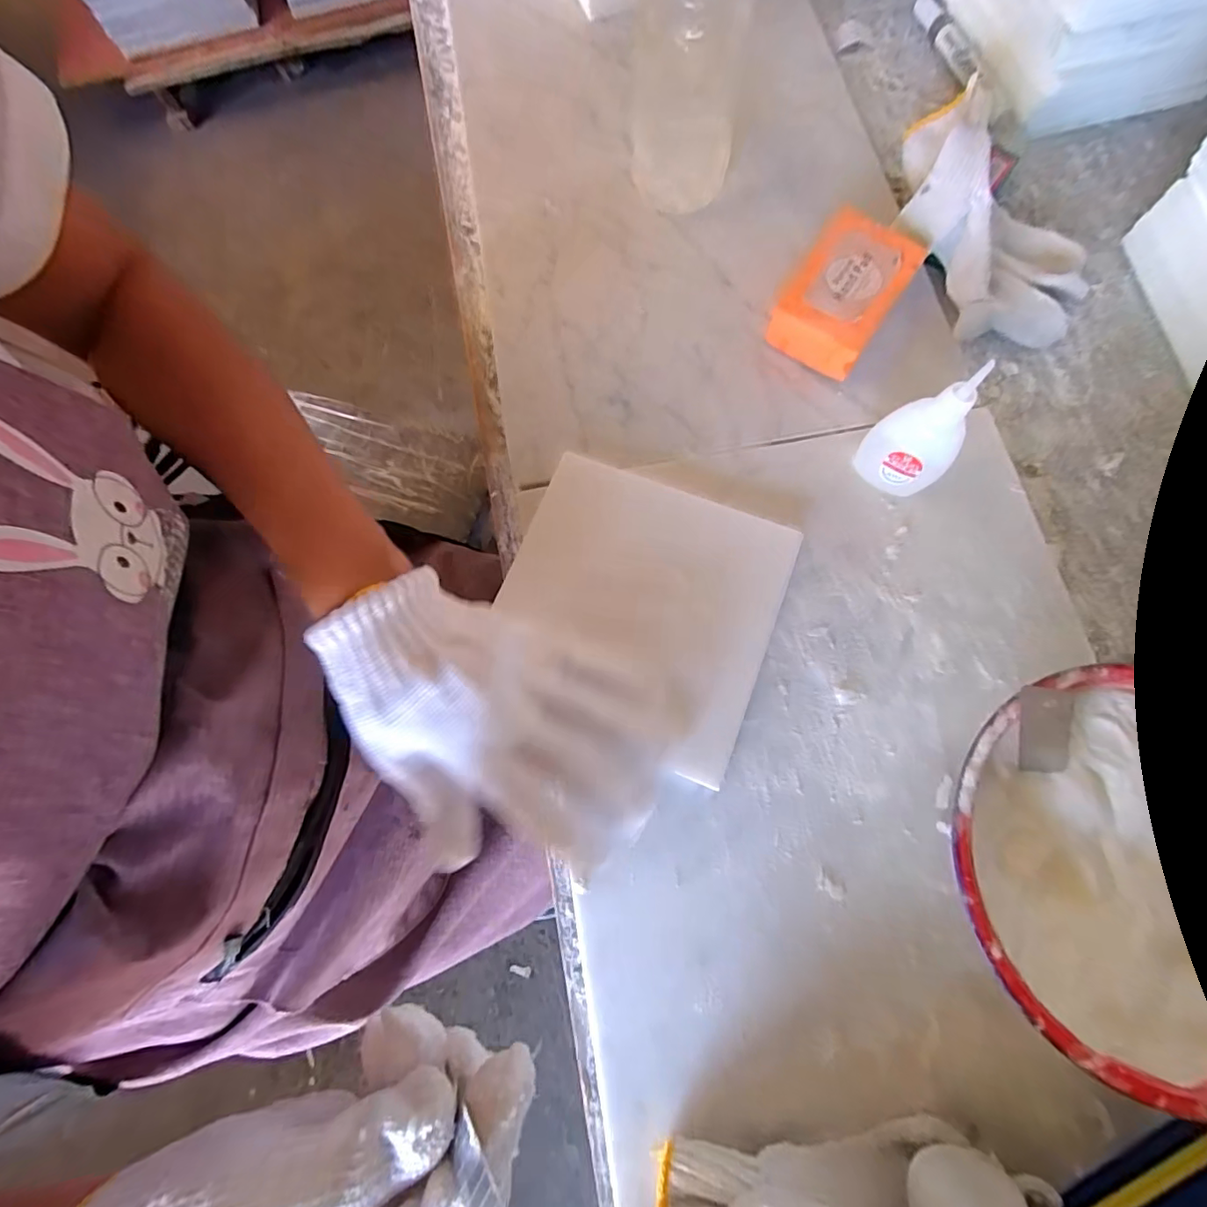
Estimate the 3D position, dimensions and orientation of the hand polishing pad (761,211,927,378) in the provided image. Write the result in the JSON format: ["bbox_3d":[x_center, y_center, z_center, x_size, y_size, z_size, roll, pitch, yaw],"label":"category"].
[{"bbox_3d":[0.154,-0.199,0.334,0.062,0.034,0.097,32,79,10],"label":"hand polishing pad"}]

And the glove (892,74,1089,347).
[{"bbox_3d":[0.247,-0.245,0.337,0.166,0.064,0.115,44,81,12],"label":"glove"}]

